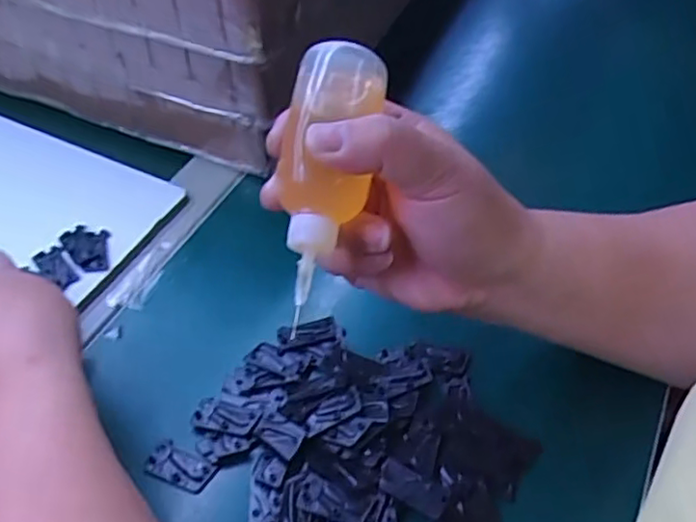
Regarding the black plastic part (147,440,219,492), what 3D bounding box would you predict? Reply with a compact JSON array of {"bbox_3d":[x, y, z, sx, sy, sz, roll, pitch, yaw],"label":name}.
[{"bbox_3d":[-0.085,0.105,0.327,0.033,0.005,0.018,18,52,16],"label":"black plastic part"}]

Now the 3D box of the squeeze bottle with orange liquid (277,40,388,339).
[{"bbox_3d":[-0.011,-0.035,0.270,0.036,0.042,0.108,10,71,7],"label":"squeeze bottle with orange liquid"}]

